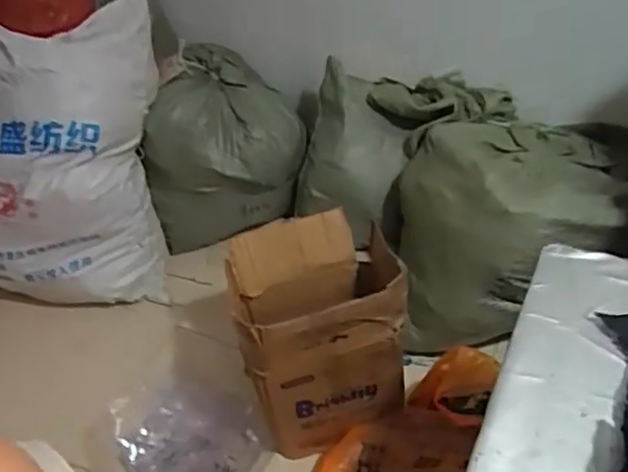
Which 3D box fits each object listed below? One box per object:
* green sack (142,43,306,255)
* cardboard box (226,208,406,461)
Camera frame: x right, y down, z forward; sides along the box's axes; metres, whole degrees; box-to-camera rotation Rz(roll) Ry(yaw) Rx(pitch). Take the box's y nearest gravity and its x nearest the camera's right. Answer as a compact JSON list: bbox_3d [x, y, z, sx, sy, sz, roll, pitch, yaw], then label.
[{"bbox_3d":[-0.250,-0.268,1.961,0.433,0.446,0.360,-5,43,1],"label":"green sack"},{"bbox_3d":[0.008,0.201,1.485,0.330,0.414,0.370,-14,43,-8],"label":"cardboard box"}]

